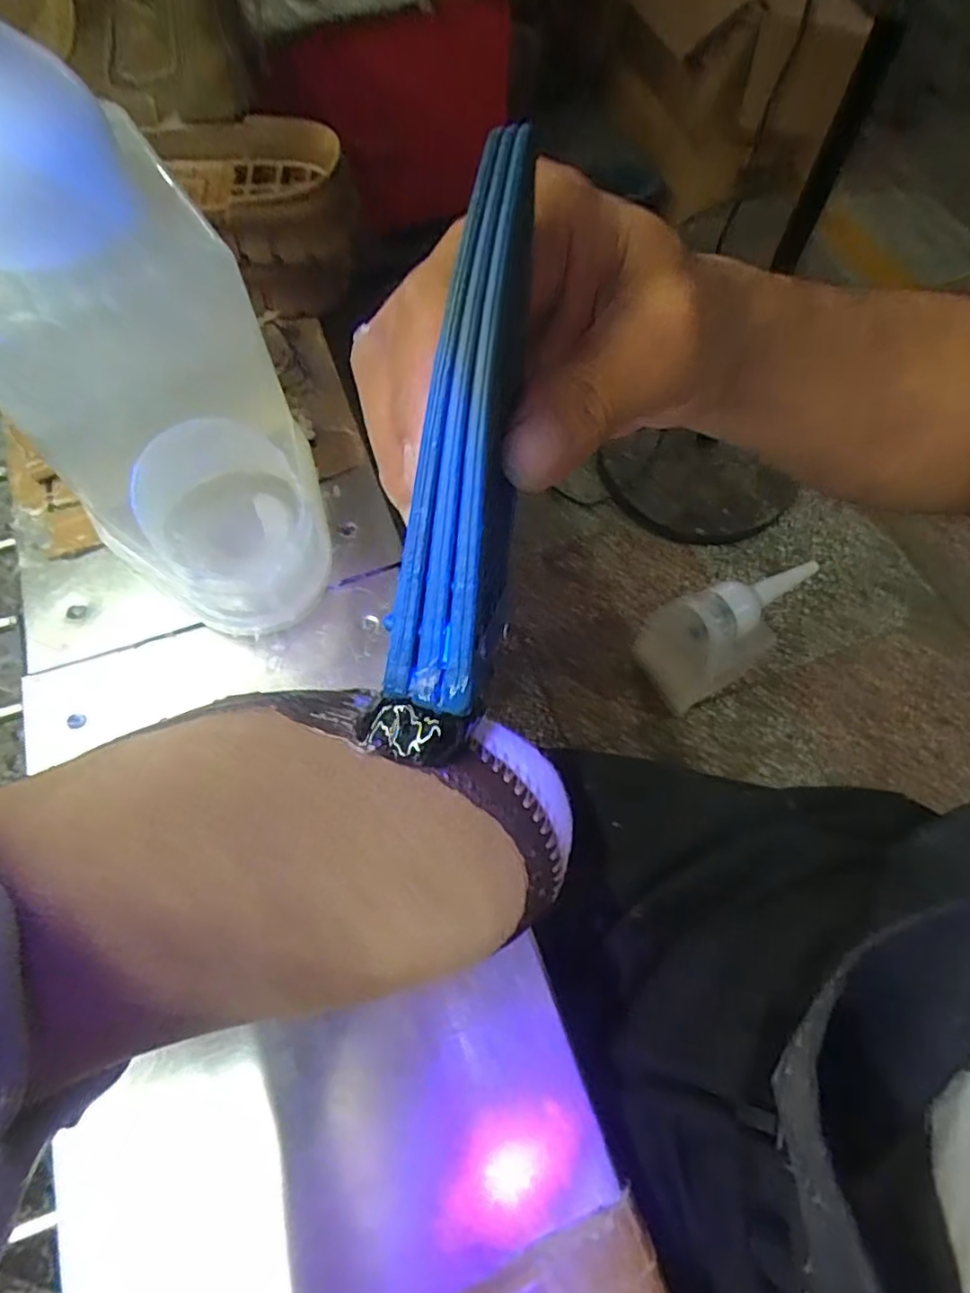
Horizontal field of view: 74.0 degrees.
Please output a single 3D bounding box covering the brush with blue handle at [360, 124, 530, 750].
[{"bbox_3d":[-0.005,-0.038,0.149,0.026,0.017,0.137,11,104,5],"label":"brush with blue handle"}]

